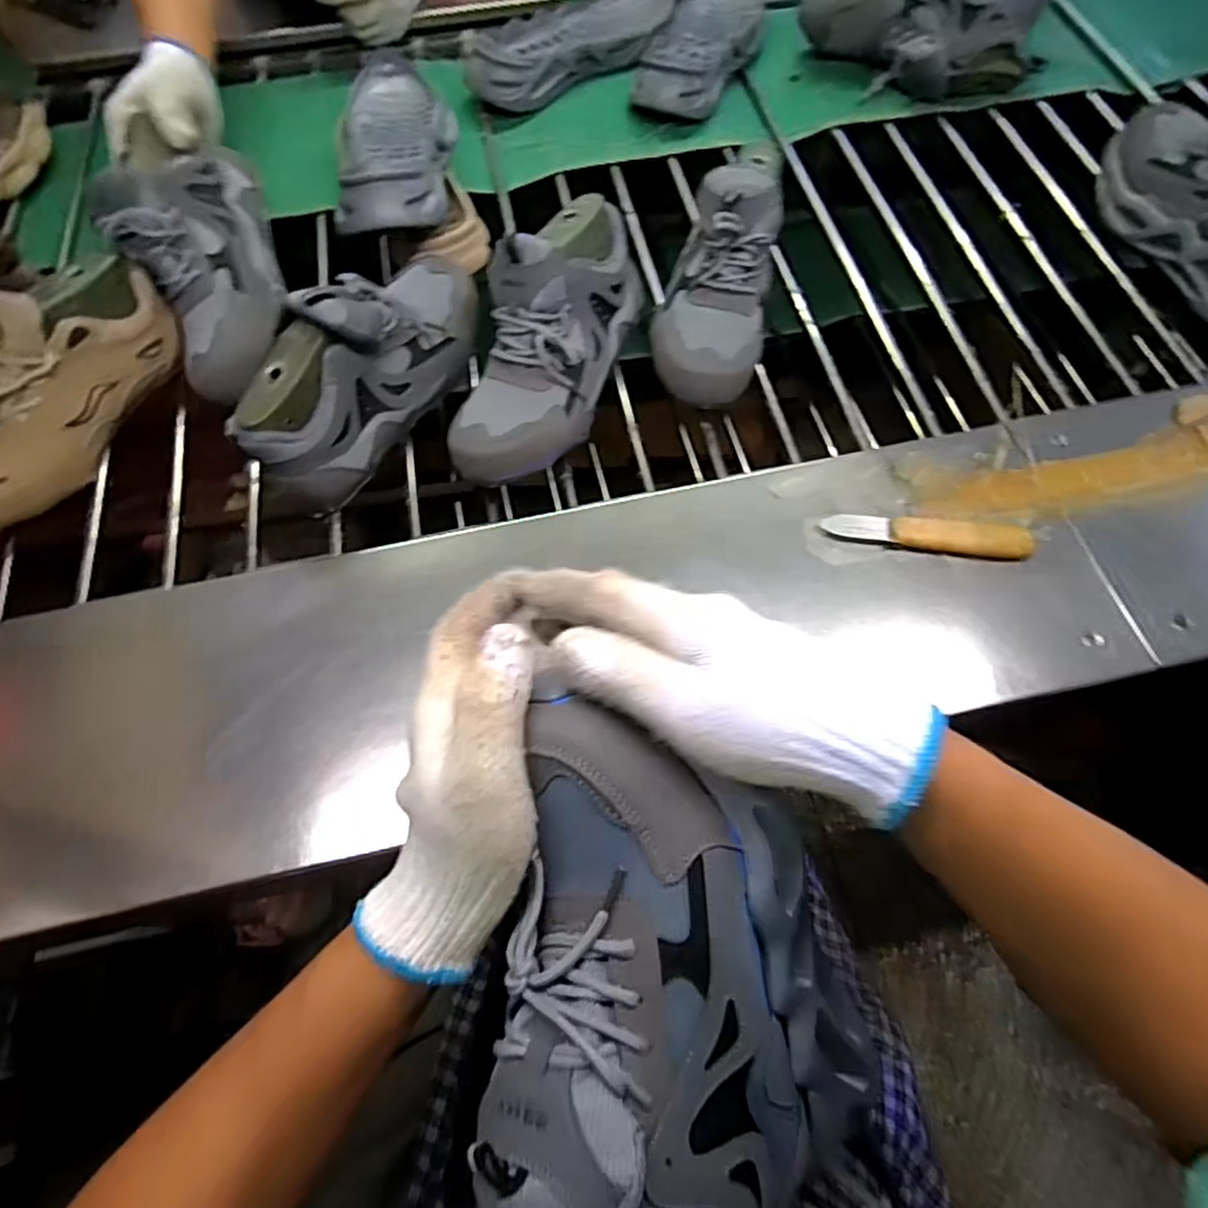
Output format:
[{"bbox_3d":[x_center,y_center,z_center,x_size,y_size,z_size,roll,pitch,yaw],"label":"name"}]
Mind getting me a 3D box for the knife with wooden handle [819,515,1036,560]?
[{"bbox_3d":[0.260,-0.059,0.542,0.159,0.026,0.024,12,65,4],"label":"knife with wooden handle"}]

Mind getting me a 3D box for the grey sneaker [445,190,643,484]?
[{"bbox_3d":[-0.047,-0.236,0.592,0.107,0.116,0.283,22,81,8],"label":"grey sneaker"}]

